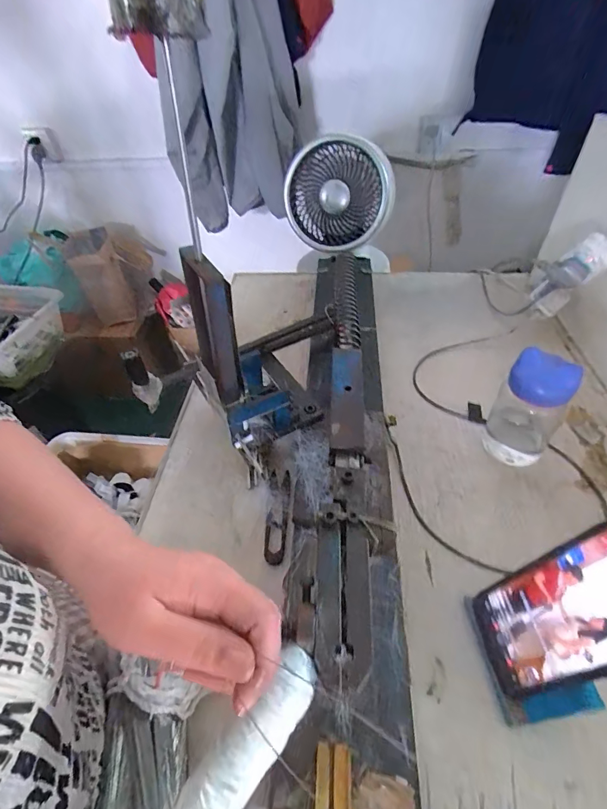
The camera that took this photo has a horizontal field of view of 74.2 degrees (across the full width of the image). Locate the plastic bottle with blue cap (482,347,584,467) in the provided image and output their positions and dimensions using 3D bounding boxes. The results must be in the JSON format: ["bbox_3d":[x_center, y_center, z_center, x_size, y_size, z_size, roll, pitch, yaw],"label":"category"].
[{"bbox_3d":[0.263,0.003,0.468,0.072,0.150,0.054,30,54,28],"label":"plastic bottle with blue cap"}]

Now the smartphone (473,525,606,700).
[{"bbox_3d":[0.192,0.159,0.301,0.013,0.167,0.077,14,45,-12],"label":"smartphone"}]

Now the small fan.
[{"bbox_3d":[0.074,-0.432,0.825,0.214,0.187,0.121,7,45,11],"label":"small fan"}]

